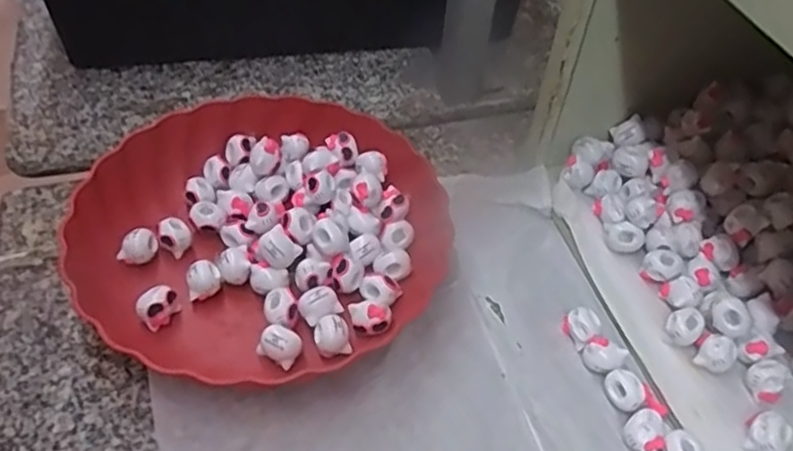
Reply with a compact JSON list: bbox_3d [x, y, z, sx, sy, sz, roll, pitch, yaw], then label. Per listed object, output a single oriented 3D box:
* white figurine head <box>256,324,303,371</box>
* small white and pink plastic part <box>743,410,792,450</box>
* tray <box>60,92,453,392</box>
[{"bbox_3d":[-0.073,0.075,0.423,0.026,0.017,0.021,28,52,19],"label":"white figurine head"},{"bbox_3d":[0.212,0.120,0.386,0.022,0.018,0.020,36,55,25],"label":"small white and pink plastic part"},{"bbox_3d":[-0.091,0.002,0.473,0.227,0.046,0.234,35,55,24],"label":"tray"}]

